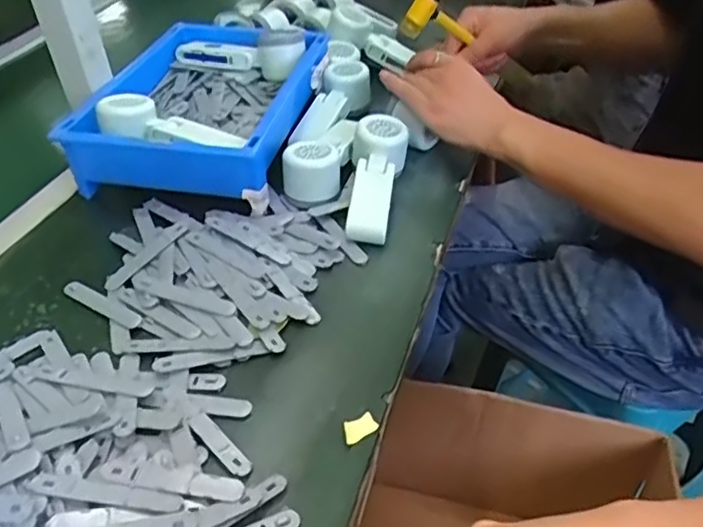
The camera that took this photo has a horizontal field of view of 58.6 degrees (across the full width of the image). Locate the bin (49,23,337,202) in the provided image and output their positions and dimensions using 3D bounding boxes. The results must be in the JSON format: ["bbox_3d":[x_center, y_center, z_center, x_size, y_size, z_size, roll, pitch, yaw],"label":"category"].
[{"bbox_3d":[-0.158,-0.184,0.723,0.201,0.092,0.294,7,42,11],"label":"bin"}]

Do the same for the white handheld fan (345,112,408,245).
[{"bbox_3d":[0.023,-0.087,0.650,0.056,0.046,0.163,7,58,5],"label":"white handheld fan"}]

